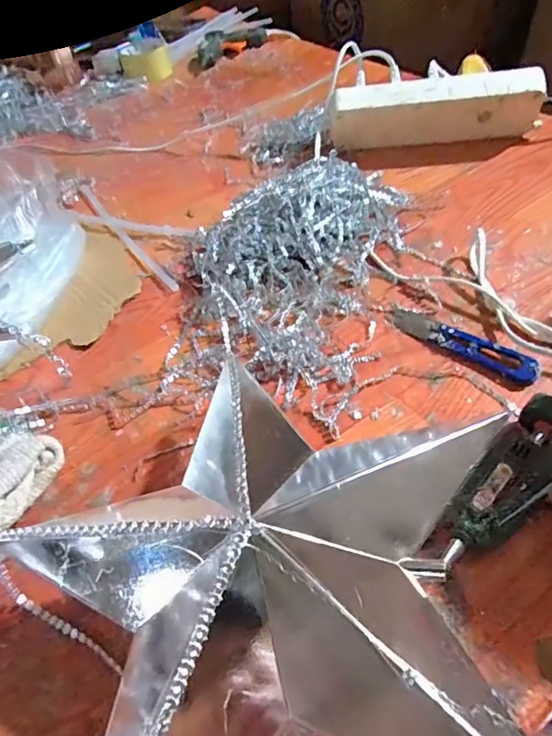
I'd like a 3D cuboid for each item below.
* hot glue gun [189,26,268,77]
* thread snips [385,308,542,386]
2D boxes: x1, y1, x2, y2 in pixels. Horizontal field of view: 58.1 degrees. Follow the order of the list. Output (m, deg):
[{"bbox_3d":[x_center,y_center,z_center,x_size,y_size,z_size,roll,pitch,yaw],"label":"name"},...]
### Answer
[{"bbox_3d":[-0.091,-0.578,0.891,0.073,0.032,0.167,31,60,30],"label":"hot glue gun"},{"bbox_3d":[0.137,-0.021,0.373,0.119,0.013,0.021,34,62,31],"label":"thread snips"}]

